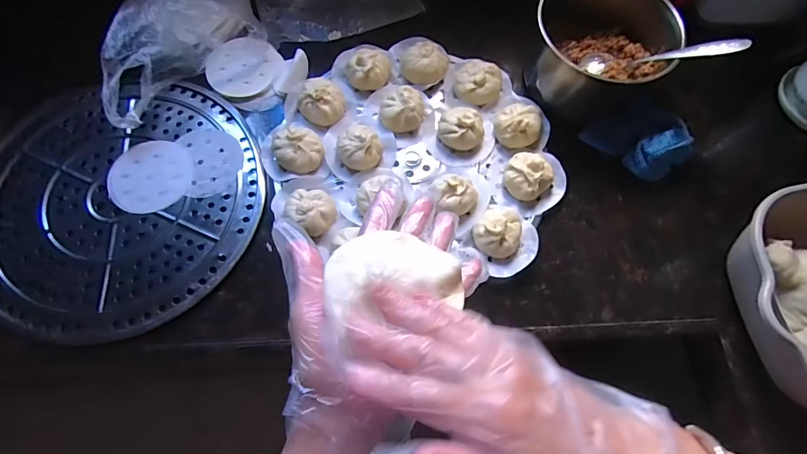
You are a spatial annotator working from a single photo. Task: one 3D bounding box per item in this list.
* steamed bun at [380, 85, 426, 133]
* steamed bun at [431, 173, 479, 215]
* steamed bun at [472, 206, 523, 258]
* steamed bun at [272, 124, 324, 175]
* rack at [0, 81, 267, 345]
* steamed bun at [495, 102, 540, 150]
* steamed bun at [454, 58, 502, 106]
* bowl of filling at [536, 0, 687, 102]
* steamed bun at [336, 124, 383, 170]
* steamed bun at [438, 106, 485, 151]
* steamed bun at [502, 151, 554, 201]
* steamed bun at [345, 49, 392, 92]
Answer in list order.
[{"bbox_3d":[-0.001,-0.155,0.558,0.057,0.033,0.055,4,69,0],"label":"steamed bun"},{"bbox_3d":[0.063,-0.040,0.514,0.057,0.038,0.052,0,69,-1],"label":"steamed bun"},{"bbox_3d":[0.113,0.006,0.496,0.054,0.039,0.058,0,69,-1],"label":"steamed bun"},{"bbox_3d":[-0.132,-0.096,0.527,0.058,0.028,0.055,0,69,-1],"label":"steamed bun"},{"bbox_3d":[-0.354,-0.033,0.527,0.348,0.021,0.333,-7,70,-4],"label":"rack"},{"bbox_3d":[0.150,-0.134,0.551,0.058,0.035,0.056,0,69,-1],"label":"steamed bun"},{"bbox_3d":[0.103,-0.202,0.580,0.062,0.031,0.059,0,69,-1],"label":"steamed bun"},{"bbox_3d":[0.261,-0.250,0.560,0.174,0.085,0.162,0,69,-1],"label":"bowl of filling"},{"bbox_3d":[-0.055,-0.101,0.533,0.055,0.038,0.053,0,69,-1],"label":"steamed bun"},{"bbox_3d":[0.076,-0.129,0.548,0.058,0.035,0.049,36,73,12],"label":"steamed bun"},{"bbox_3d":[0.154,-0.063,0.522,0.055,0.037,0.046,41,74,13],"label":"steamed bun"},{"bbox_3d":[-0.046,-0.223,0.580,0.054,0.034,0.060,26,71,8],"label":"steamed bun"}]

